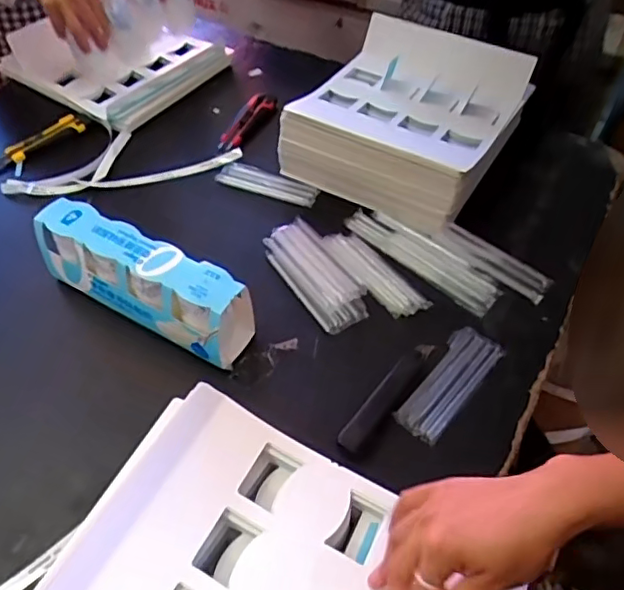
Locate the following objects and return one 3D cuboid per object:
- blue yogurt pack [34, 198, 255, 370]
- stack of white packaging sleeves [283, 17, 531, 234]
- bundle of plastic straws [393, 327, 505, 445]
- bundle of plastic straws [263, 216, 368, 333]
[{"bbox_3d":[-0.197,-0.017,0.686,0.267,0.100,0.067,23,54,18],"label":"blue yogurt pack"},{"bbox_3d":[0.154,-0.282,0.902,0.278,0.149,0.356,26,55,19],"label":"stack of white packaging sleeves"},{"bbox_3d":[0.156,0.098,0.664,0.058,0.008,0.156,30,57,22],"label":"bundle of plastic straws"},{"bbox_3d":[0.005,-0.028,0.762,0.074,0.029,0.175,-29,56,-22],"label":"bundle of plastic straws"}]

